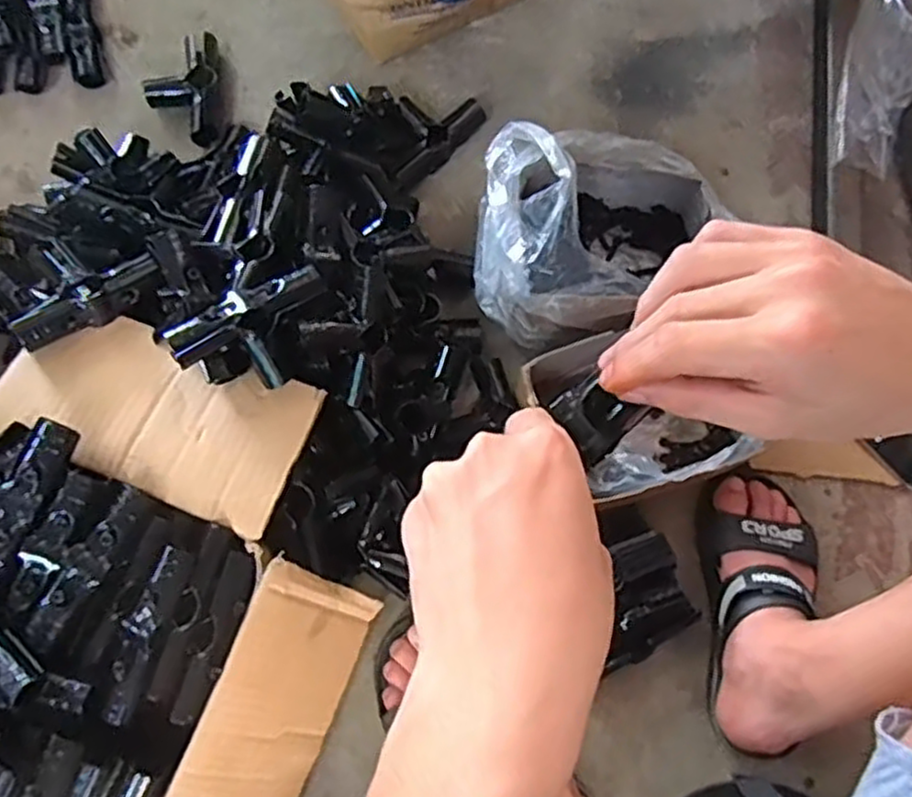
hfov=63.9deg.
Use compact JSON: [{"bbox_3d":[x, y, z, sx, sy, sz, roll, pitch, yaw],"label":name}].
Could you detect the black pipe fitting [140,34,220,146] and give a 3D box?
[{"bbox_3d":[-0.311,-0.351,0.840,0.085,0.033,0.141,-10,75,-3],"label":"black pipe fitting"}]

